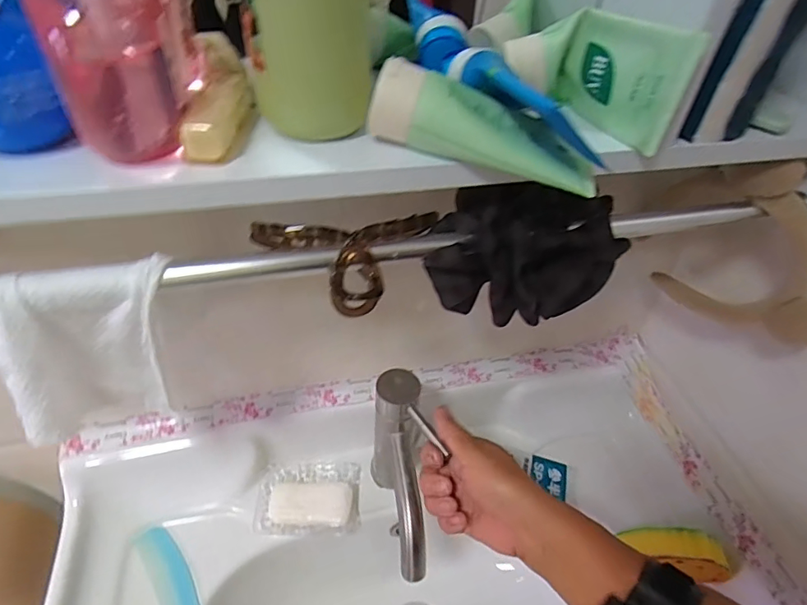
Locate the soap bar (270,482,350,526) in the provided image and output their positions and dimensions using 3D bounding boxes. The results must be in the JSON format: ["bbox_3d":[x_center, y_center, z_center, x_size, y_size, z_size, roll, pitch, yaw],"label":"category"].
[{"bbox_3d":[-0.106,0.224,0.542,0.092,0.019,0.047,2,43,-2],"label":"soap bar"}]

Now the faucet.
[{"bbox_3d":[0.007,0.181,0.486,0.050,0.175,0.154,-9,44,-14],"label":"faucet"}]

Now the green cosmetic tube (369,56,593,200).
[{"bbox_3d":[0.046,-0.098,0.281,0.131,0.038,0.042,21,43,-4],"label":"green cosmetic tube"}]

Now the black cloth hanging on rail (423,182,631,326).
[{"bbox_3d":[0.087,-0.033,0.341,0.139,0.079,0.079,2,43,-2],"label":"black cloth hanging on rail"}]

